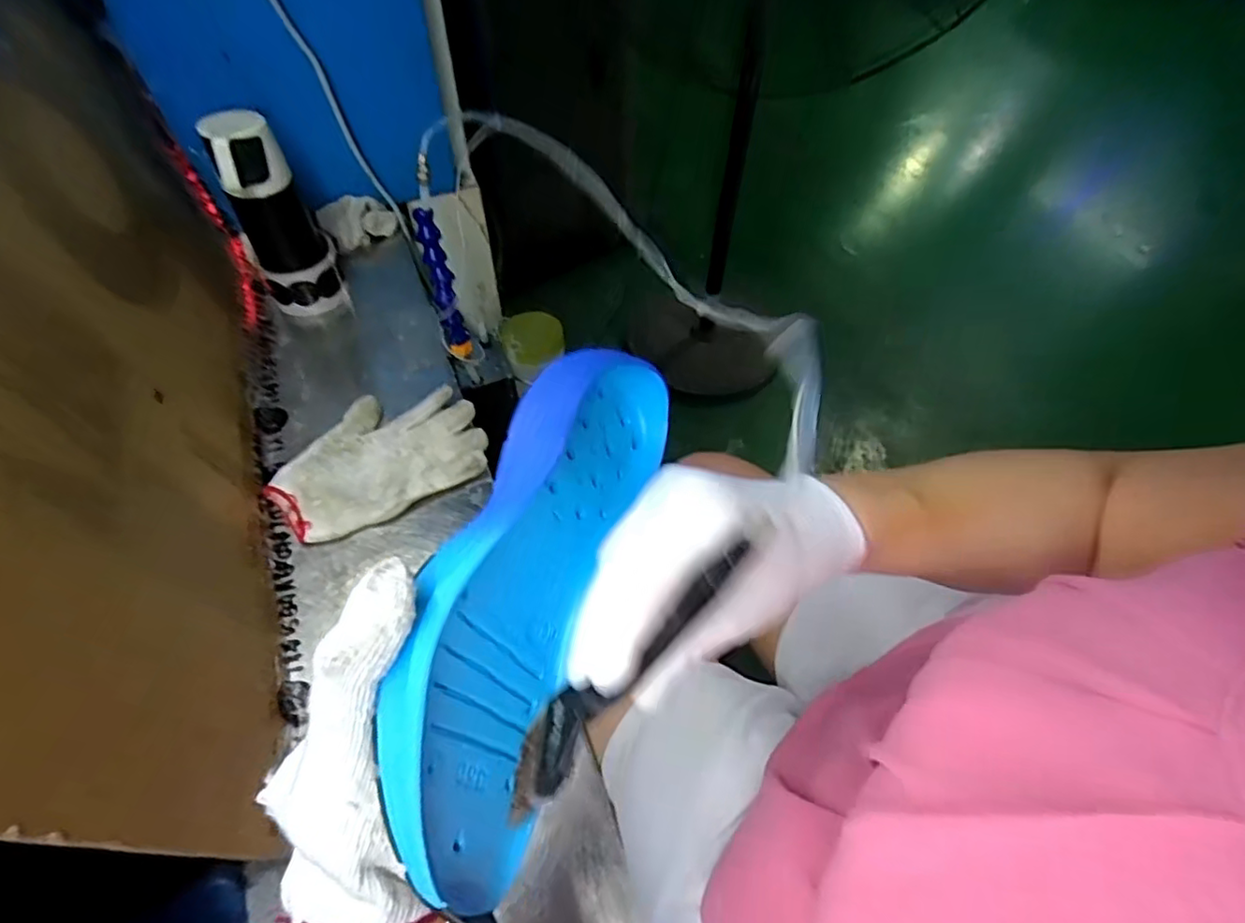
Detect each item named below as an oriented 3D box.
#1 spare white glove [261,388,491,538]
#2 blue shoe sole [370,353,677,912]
[{"bbox_3d":[-0.229,-0.003,0.594,0.189,0.029,0.117,-30,59,-18],"label":"spare white glove"},{"bbox_3d":[-0.035,0.052,0.283,0.040,0.093,0.237,-5,51,34],"label":"blue shoe sole"}]

